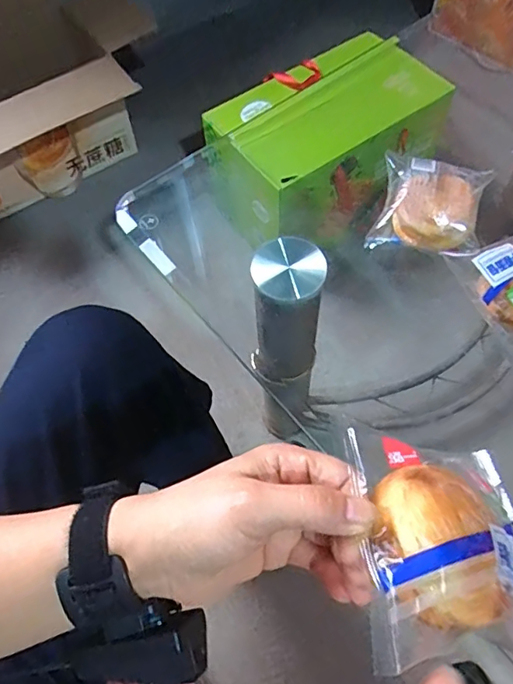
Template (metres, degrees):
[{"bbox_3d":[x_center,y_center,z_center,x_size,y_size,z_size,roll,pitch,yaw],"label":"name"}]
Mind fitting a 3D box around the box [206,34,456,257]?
[{"bbox_3d":[0.132,-0.396,1.006,0.403,0.214,0.267,-33,65,-15],"label":"box"}]

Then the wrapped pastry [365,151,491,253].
[{"bbox_3d":[0.174,-0.139,0.510,0.104,0.047,0.116,13,63,9],"label":"wrapped pastry"}]

